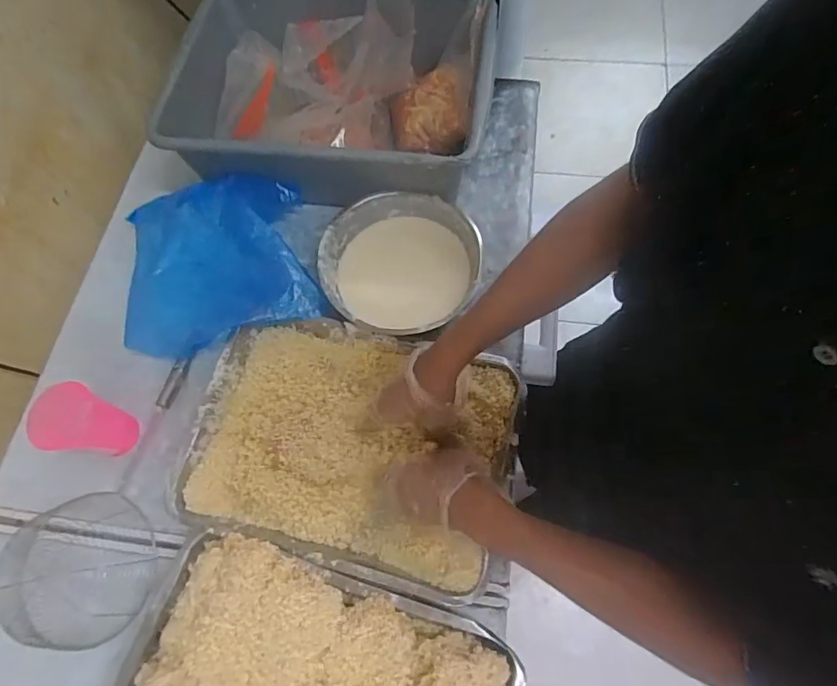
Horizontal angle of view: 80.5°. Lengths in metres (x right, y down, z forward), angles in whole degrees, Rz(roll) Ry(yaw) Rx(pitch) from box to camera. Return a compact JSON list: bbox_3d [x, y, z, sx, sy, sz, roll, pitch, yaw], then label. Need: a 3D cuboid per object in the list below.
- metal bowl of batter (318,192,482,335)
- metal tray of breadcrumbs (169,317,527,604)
[{"bbox_3d":[-0.031,-0.101,0.688,0.192,0.080,0.209,-1,66,3],"label":"metal bowl of batter"},{"bbox_3d":[-0.080,0.119,0.609,0.376,0.049,0.269,13,68,9],"label":"metal tray of breadcrumbs"}]

